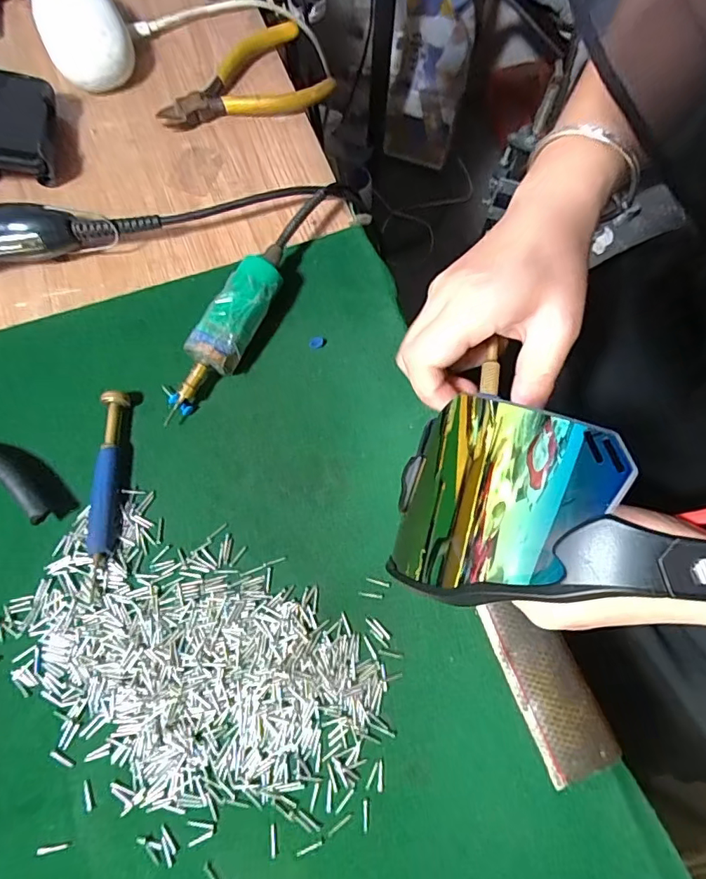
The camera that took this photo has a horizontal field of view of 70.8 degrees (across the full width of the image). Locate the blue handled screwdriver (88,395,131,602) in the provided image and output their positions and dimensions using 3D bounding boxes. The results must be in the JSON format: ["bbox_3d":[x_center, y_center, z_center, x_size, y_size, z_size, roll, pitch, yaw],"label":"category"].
[{"bbox_3d":[-0.128,0.024,0.259,0.012,0.014,0.100,0,72,0],"label":"blue handled screwdriver"}]

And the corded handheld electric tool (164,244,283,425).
[{"bbox_3d":[-0.068,-0.061,0.279,0.025,0.030,0.108,27,74,8],"label":"corded handheld electric tool"}]

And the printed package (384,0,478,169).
[{"bbox_3d":[0.189,-0.928,1.210,0.184,0.435,0.110,11,47,3],"label":"printed package"}]

